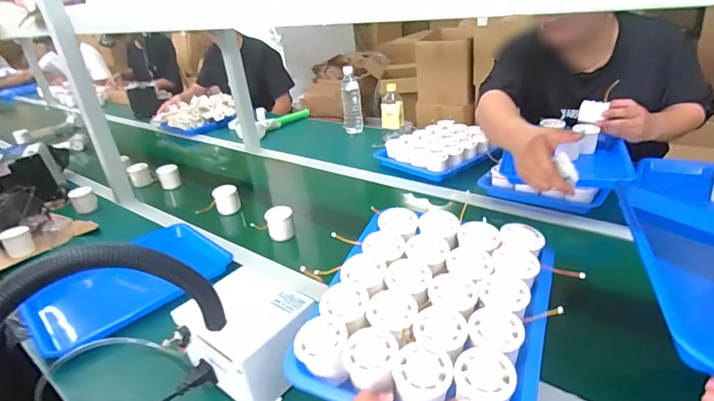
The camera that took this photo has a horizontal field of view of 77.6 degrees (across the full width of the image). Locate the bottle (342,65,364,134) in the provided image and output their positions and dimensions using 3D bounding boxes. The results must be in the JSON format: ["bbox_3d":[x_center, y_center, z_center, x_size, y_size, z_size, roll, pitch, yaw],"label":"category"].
[{"bbox_3d":[-0.020,-0.348,1.540,0.062,0.219,0.058,-8,26,-2],"label":"bottle"}]

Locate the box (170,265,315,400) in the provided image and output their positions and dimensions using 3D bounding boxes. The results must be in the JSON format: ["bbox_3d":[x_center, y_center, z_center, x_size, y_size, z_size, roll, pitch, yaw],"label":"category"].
[{"bbox_3d":[-0.152,0.190,0.627,0.161,0.101,0.128,14,34,37],"label":"box"}]

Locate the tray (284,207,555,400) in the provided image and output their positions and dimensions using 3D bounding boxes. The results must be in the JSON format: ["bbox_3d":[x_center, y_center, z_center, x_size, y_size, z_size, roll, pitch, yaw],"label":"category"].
[{"bbox_3d":[0.097,0.125,0.544,0.243,0.084,0.286,6,29,26],"label":"tray"}]

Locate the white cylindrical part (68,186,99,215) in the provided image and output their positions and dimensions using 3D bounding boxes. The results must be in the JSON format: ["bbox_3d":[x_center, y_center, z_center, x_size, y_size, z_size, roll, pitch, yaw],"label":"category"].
[{"bbox_3d":[-0.728,-0.001,1.185,0.057,0.062,0.046,-25,31,-32],"label":"white cylindrical part"}]

